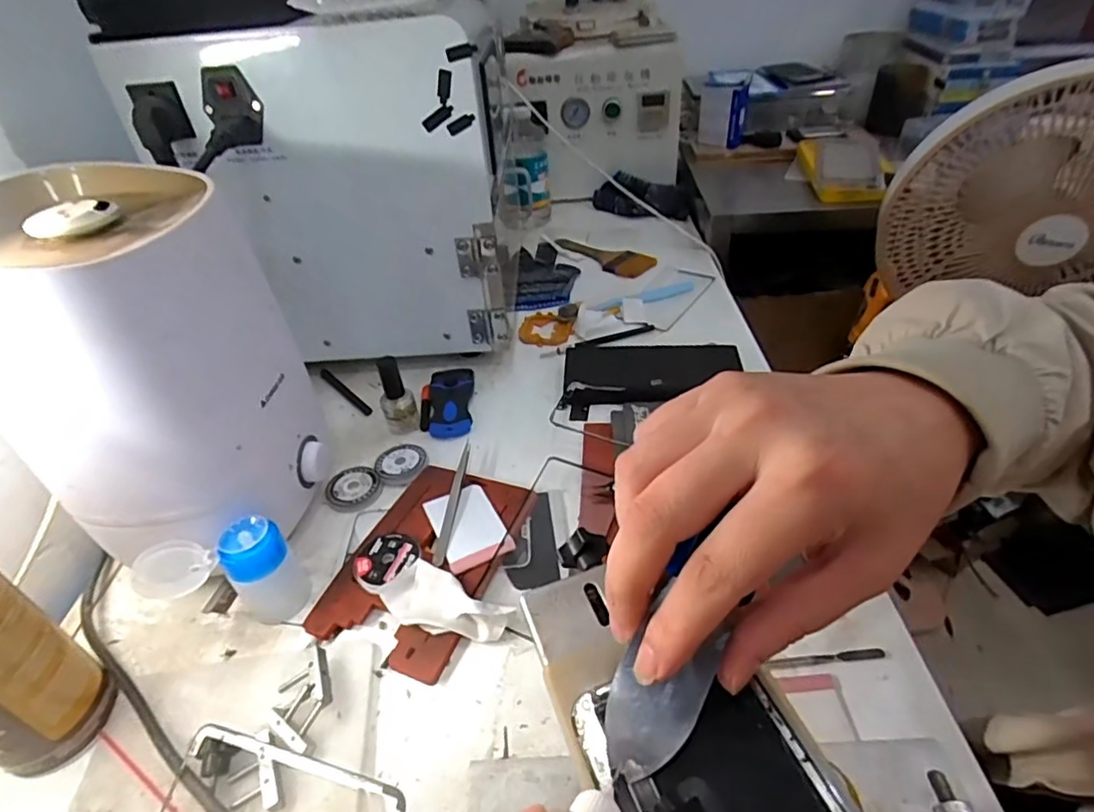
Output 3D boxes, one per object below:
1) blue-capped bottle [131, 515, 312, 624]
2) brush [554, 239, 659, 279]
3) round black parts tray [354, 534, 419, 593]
[{"bbox_3d":[-0.229,0.122,0.411,0.094,0.079,0.033,-8,39,-4],"label":"blue-capped bottle"},{"bbox_3d":[0.073,-0.221,0.854,0.166,0.012,0.061,23,46,31],"label":"brush"},{"bbox_3d":[-0.122,0.117,0.443,0.047,0.012,0.049,-26,43,-24],"label":"round black parts tray"}]

